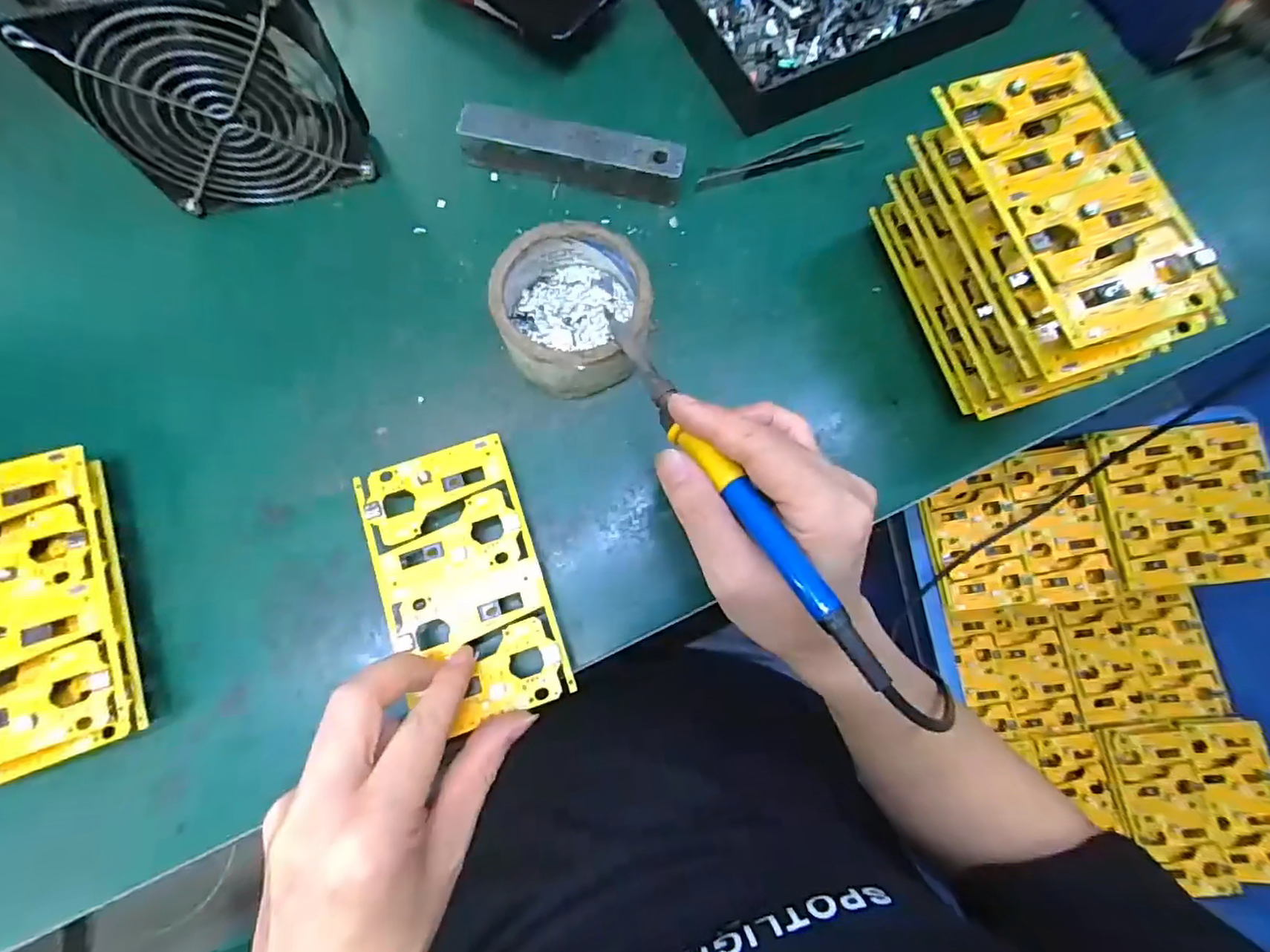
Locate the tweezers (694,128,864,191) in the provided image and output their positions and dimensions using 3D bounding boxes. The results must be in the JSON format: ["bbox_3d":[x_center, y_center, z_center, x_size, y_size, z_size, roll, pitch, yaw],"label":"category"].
[{"bbox_3d":[0.094,-0.208,0.373,0.115,0.004,0.016,-20,77,-6],"label":"tweezers"}]

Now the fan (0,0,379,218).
[{"bbox_3d":[-0.219,-0.205,0.301,0.117,0.114,0.047,-17,77,-6],"label":"fan"}]

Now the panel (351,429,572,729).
[{"bbox_3d":[-0.088,0.053,0.289,0.078,0.006,0.137,-19,77,-6],"label":"panel"}]

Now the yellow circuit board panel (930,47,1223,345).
[{"bbox_3d":[0.200,-0.130,0.259,0.077,0.009,0.138,-18,77,-6],"label":"yellow circuit board panel"}]

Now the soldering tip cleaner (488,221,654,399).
[{"bbox_3d":[-0.034,-0.093,0.321,0.081,0.046,0.086,0,76,-1],"label":"soldering tip cleaner"}]

